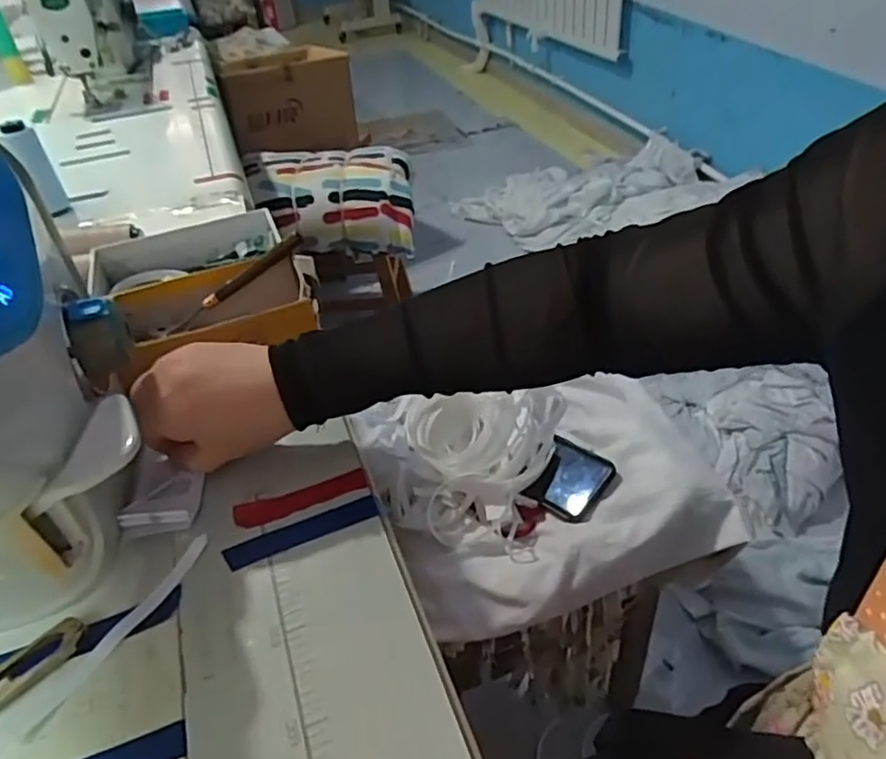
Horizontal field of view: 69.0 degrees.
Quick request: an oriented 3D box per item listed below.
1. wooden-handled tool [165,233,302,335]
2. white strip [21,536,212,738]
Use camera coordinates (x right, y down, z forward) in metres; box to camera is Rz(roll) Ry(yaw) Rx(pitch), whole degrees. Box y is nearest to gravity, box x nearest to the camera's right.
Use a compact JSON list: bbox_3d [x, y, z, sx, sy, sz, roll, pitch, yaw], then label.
[{"bbox_3d":[-0.165,-0.076,0.513,0.127,0.014,0.015,-37,43,-1],"label":"wooden-handled tool"},{"bbox_3d":[-0.167,0.130,0.338,0.012,0.004,0.119,19,48,26],"label":"white strip"}]

